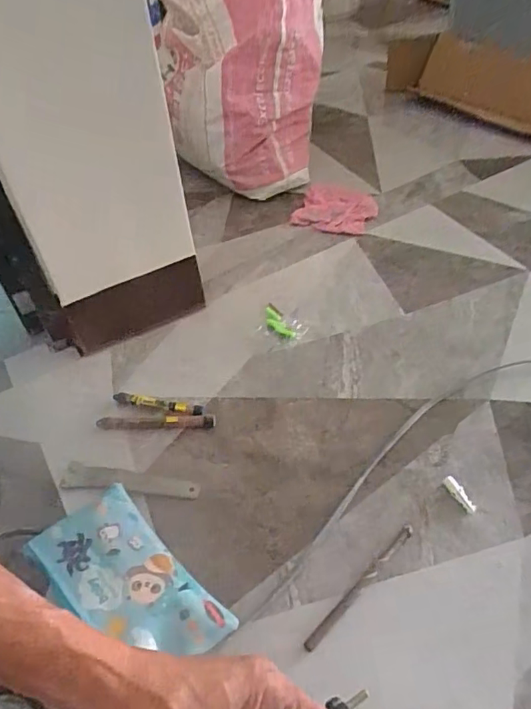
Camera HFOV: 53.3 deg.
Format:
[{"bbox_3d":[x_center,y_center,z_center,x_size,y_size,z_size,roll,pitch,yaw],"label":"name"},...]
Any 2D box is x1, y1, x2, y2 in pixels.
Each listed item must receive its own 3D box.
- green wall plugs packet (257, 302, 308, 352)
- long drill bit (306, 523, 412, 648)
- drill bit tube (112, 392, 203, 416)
[{"bbox_3d":[0.020,-0.040,0.710,0.059,0.012,0.078,-15,46,-10],"label":"green wall plugs packet"},{"bbox_3d":[0.085,0.203,0.468,0.142,0.005,0.010,-36,53,-27],"label":"long drill bit"},{"bbox_3d":[-0.128,0.058,0.624,0.113,0.009,0.015,8,47,13],"label":"drill bit tube"}]

